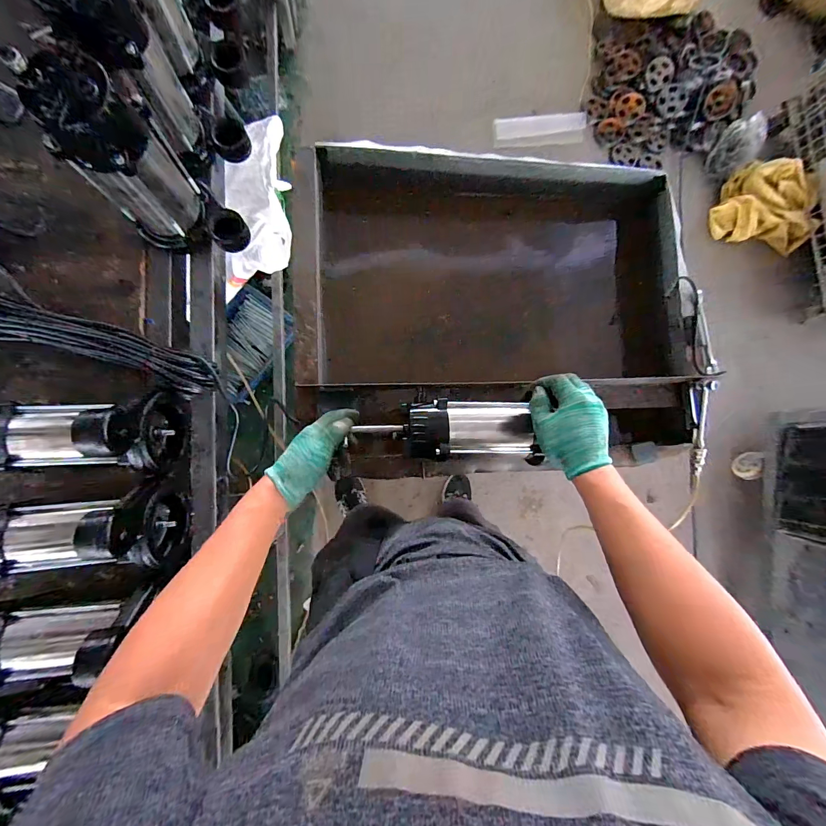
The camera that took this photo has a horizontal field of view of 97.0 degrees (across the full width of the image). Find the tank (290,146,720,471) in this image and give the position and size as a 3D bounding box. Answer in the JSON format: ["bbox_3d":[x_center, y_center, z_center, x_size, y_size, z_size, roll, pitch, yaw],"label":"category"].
[{"bbox_3d":[0.168,-0.193,0.779,0.760,0.255,0.584,-3,86,-8],"label":"tank"}]

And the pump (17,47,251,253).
[{"bbox_3d":[-0.336,-0.305,0.480,0.151,0.218,0.108,31,82,-4],"label":"pump"}]

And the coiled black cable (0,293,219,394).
[{"bbox_3d":[-0.465,-0.101,0.536,0.358,0.036,0.062,17,84,-6],"label":"coiled black cable"}]

